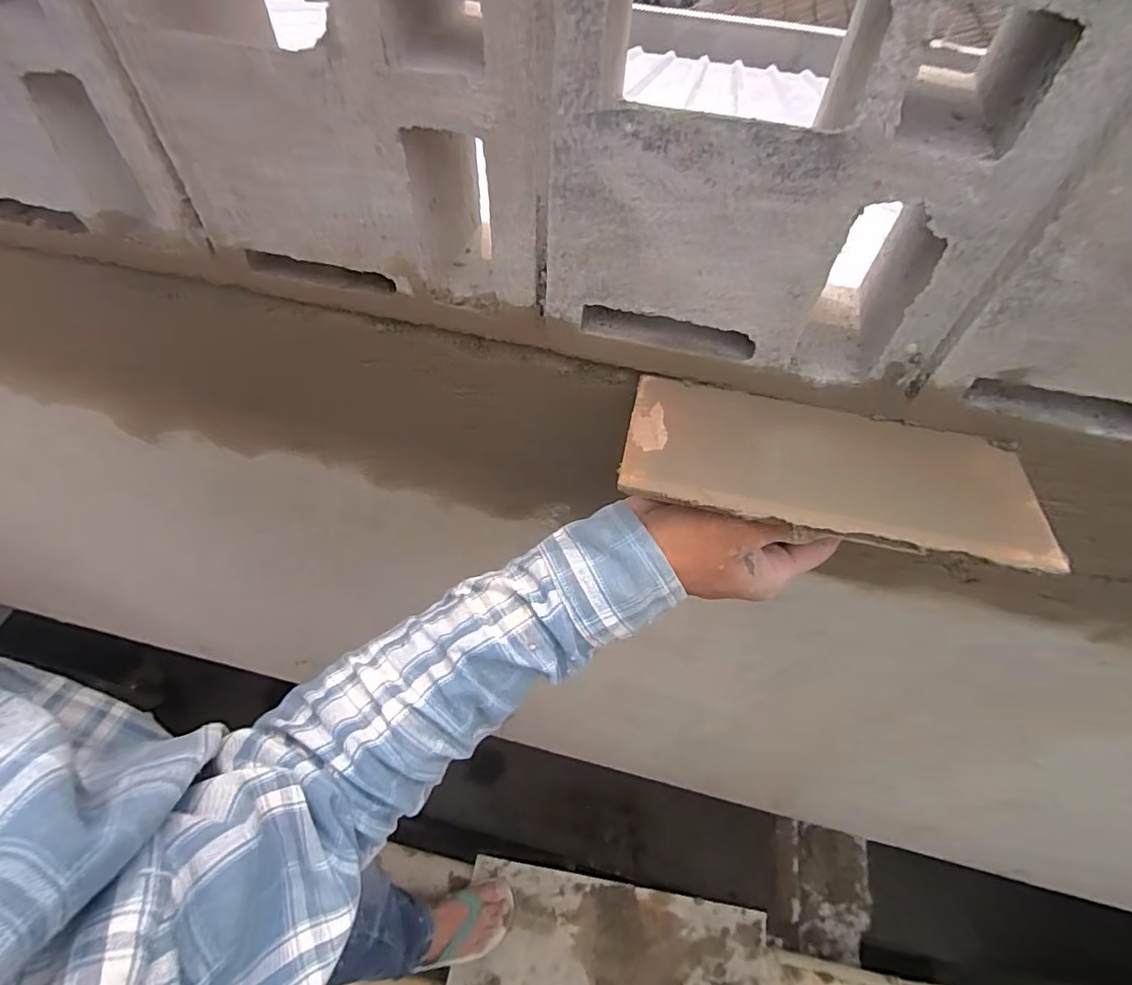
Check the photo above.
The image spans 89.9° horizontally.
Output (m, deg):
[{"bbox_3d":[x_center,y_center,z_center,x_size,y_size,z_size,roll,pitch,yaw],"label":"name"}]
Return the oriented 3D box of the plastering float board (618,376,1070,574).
[{"bbox_3d":[0.136,-0.015,0.300,0.205,0.015,0.093,11,55,7],"label":"plastering float board"}]

